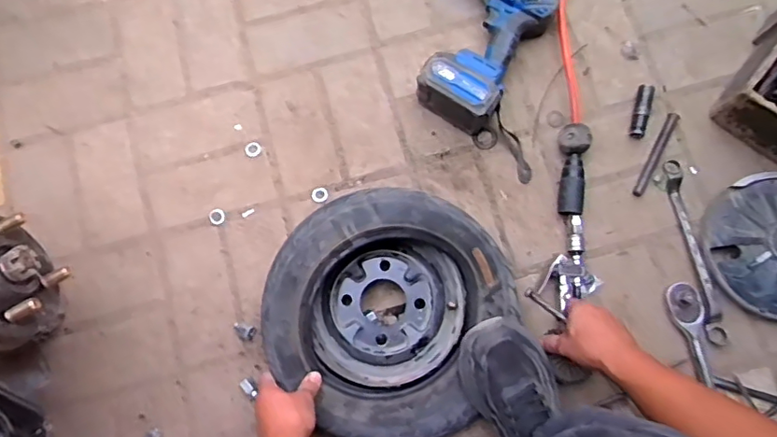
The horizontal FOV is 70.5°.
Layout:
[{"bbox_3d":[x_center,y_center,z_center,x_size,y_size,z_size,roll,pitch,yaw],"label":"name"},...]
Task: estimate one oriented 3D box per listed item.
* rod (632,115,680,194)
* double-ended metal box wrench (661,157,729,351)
[{"bbox_3d":[0.389,-0.097,0.800,0.019,0.015,0.143,29,81,5],"label":"rod"},{"bbox_3d":[0.423,0.043,0.762,0.025,0.026,0.255,-6,80,-1],"label":"double-ended metal box wrench"}]

